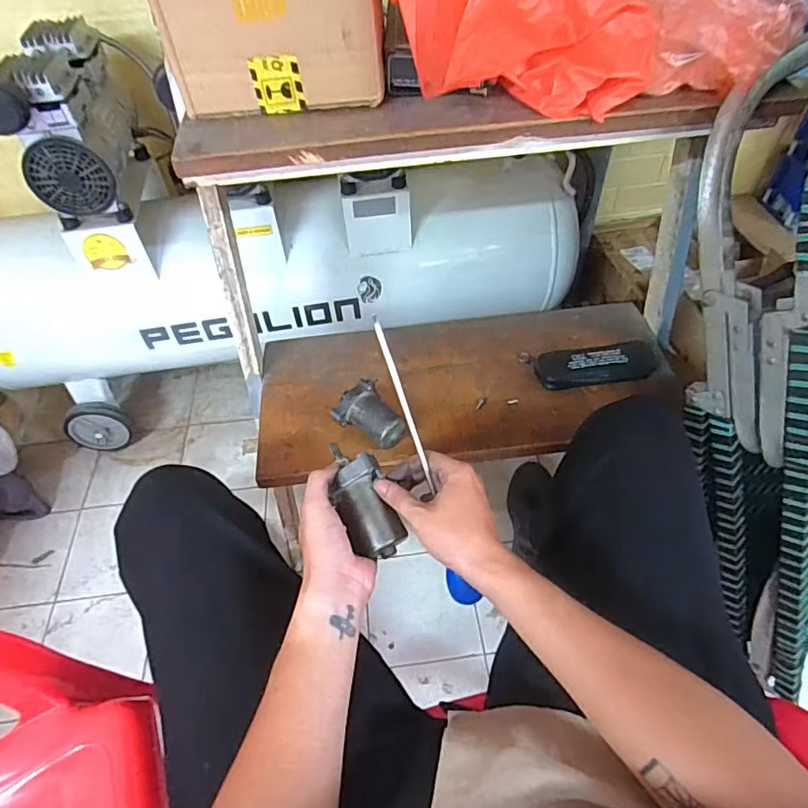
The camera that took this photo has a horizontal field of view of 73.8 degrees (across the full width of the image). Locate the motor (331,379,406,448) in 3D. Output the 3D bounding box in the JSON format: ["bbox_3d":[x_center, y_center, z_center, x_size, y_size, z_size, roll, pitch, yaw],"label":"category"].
[{"bbox_3d":[-0.048,0.019,0.733,0.076,0.055,0.100,-32,56,-21],"label":"motor"}]

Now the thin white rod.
[{"bbox_3d":[0.000,0.000,0.485,0.006,0.164,0.007,-21,12,-14],"label":"thin white rod"}]

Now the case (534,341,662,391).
[{"bbox_3d":[0.290,-0.057,0.799,0.178,0.030,0.058,-7,50,-3],"label":"case"}]

